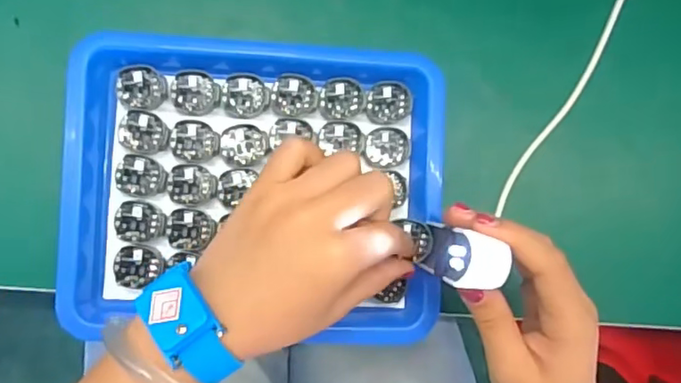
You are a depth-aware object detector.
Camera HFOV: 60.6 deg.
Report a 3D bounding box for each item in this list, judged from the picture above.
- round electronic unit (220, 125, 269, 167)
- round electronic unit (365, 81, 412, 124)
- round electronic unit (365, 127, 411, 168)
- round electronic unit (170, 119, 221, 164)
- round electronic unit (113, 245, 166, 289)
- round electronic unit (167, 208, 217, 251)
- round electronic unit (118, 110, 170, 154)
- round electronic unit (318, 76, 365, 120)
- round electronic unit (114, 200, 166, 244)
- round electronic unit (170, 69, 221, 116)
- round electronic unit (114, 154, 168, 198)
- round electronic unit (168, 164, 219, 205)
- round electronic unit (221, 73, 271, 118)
[{"bbox_3d":[-0.058,-0.028,0.352,0.028,0.004,0.024,0,86,-7],"label":"round electronic unit"},{"bbox_3d":[0.030,-0.056,0.363,0.028,0.004,0.025,-1,86,-7],"label":"round electronic unit"},{"bbox_3d":[0.029,-0.027,0.363,0.028,0.007,0.024,-1,86,-7],"label":"round electronic unit"},{"bbox_3d":[-0.087,-0.030,0.348,0.029,0.004,0.025,1,86,-7],"label":"round electronic unit"},{"bbox_3d":[-0.118,0.044,0.342,0.028,0.004,0.025,1,86,-7],"label":"round electronic unit"},{"bbox_3d":[-0.088,0.022,0.346,0.027,0.004,0.024,1,86,-7],"label":"round electronic unit"},{"bbox_3d":[-0.116,-0.035,0.344,0.029,0.004,0.024,18,84,-5],"label":"round electronic unit"},{"bbox_3d":[0.001,-0.057,0.364,0.027,0.013,0.025,-1,86,-7],"label":"round electronic unit"},{"bbox_3d":[-0.118,0.018,0.342,0.028,0.004,0.024,1,86,-7],"label":"round electronic unit"},{"bbox_3d":[-0.087,-0.059,0.352,0.029,0.013,0.026,12,85,-6],"label":"round electronic unit"},{"bbox_3d":[-0.117,-0.009,0.343,0.029,0.004,0.024,7,85,-6],"label":"round electronic unit"},{"bbox_3d":[-0.088,-0.004,0.347,0.028,0.004,0.023,1,86,-7],"label":"round electronic unit"},{"bbox_3d":[-0.058,-0.058,0.357,0.028,0.014,0.025,0,86,-7],"label":"round electronic unit"}]

